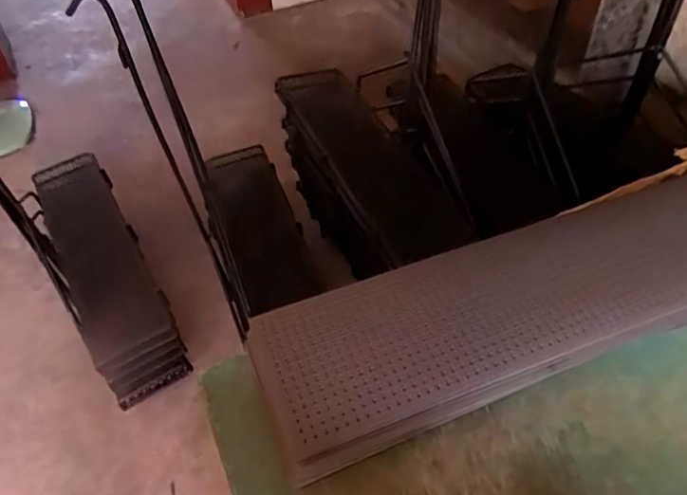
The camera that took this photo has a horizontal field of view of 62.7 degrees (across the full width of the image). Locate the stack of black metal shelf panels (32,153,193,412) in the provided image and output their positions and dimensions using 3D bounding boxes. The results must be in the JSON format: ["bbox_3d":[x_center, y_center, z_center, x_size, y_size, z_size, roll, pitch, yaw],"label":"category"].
[{"bbox_3d":[-0.503,0.054,1.205,0.161,0.208,0.544,-25,51,-18],"label":"stack of black metal shelf panels"}]

